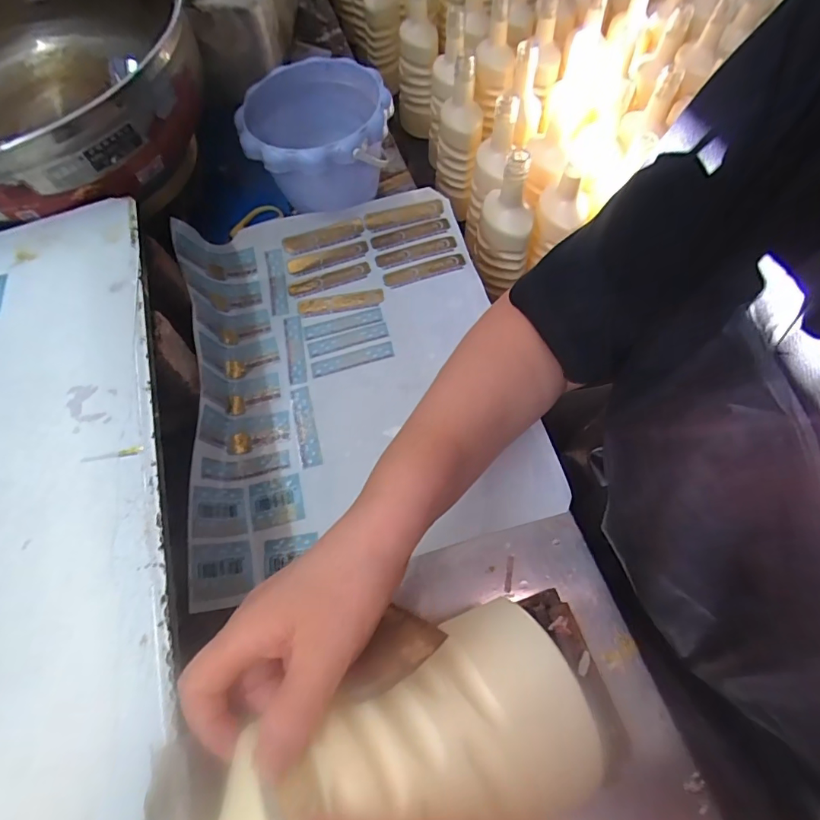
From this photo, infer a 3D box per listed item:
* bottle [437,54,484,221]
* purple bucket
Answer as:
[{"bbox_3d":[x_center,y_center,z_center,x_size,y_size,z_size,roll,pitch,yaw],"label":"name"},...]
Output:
[{"bbox_3d":[0.085,-0.461,0.819,0.073,0.250,0.086,9,65,6],"label":"bottle"},{"bbox_3d":[-0.097,-0.285,0.526,0.157,0.120,0.150,1,64,3],"label":"purple bucket"}]

